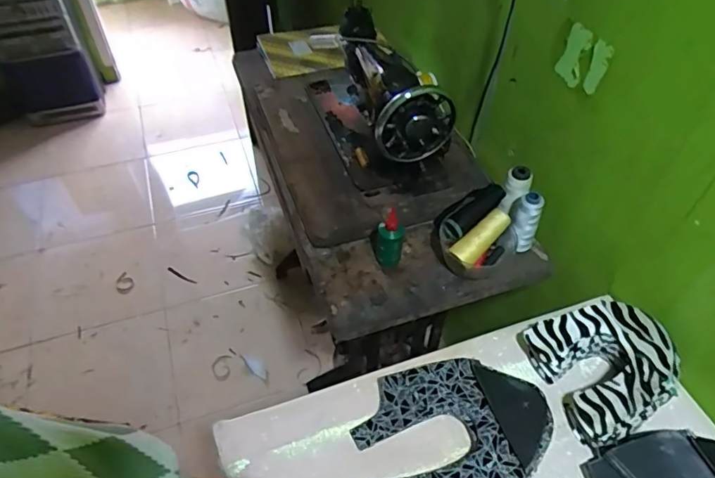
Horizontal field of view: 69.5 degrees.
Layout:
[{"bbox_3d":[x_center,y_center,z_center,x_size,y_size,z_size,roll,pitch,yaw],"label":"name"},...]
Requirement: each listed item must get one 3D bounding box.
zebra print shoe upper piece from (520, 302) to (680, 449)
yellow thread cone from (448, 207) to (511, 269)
[{"bbox_3d":[0.333,0.169,0.699,0.156,0.087,0.166,-20,51,-16],"label":"zebra print shoe upper piece"},{"bbox_3d":[0.200,-0.002,0.831,0.117,0.041,0.039,-40,58,-15],"label":"yellow thread cone"}]

